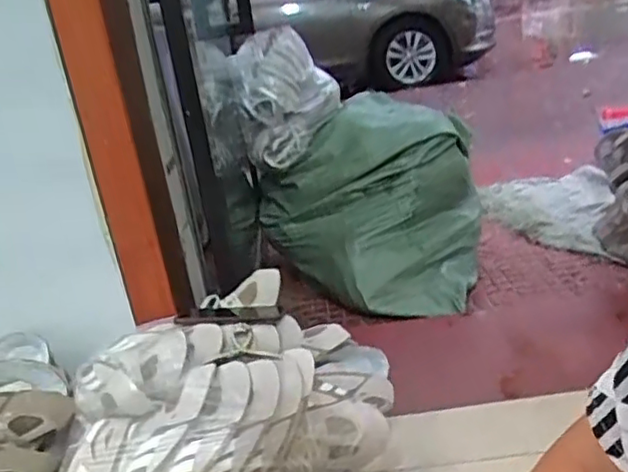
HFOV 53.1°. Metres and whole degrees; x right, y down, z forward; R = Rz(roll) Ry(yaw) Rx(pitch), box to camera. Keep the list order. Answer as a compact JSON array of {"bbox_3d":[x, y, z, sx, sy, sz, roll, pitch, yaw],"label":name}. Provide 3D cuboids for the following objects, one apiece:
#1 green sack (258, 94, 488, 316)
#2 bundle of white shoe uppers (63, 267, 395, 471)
[{"bbox_3d":[0.210,-0.095,1.795,0.526,0.469,0.569,-20,25,-27],"label":"green sack"},{"bbox_3d":[-0.118,0.250,0.974,0.538,0.234,0.282,-18,24,-22],"label":"bundle of white shoe uppers"}]

